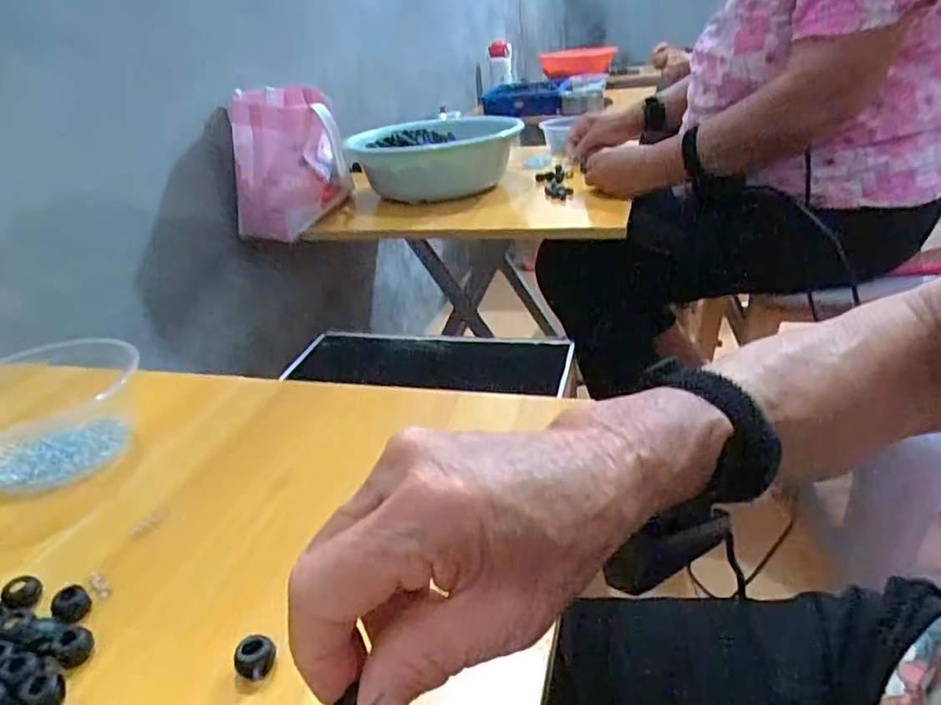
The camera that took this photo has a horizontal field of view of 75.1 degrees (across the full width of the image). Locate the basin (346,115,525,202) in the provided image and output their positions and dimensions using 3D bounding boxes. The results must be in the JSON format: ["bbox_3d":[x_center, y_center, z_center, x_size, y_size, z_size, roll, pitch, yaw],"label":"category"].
[{"bbox_3d":[-0.054,-0.336,1.058,0.264,0.097,0.283,-6,27,3],"label":"basin"}]

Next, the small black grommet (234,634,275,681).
[{"bbox_3d":[-0.097,0.139,0.277,0.017,0.017,0.013,-19,29,-22],"label":"small black grommet"}]

